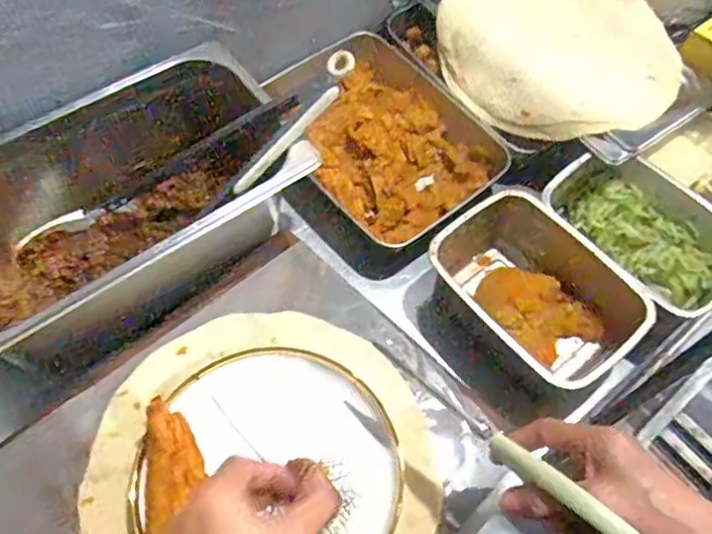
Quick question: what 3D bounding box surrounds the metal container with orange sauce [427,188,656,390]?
[{"bbox_3d":[0.162,0.027,0.593,0.135,0.080,0.193,-34,68,-21],"label":"metal container with orange sauce"}]

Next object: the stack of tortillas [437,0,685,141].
[{"bbox_3d":[0.232,-0.258,0.715,0.252,0.046,0.263,-38,69,-22],"label":"stack of tortillas"}]

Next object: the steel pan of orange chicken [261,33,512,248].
[{"bbox_3d":[0.025,-0.148,0.682,0.196,0.063,0.241,-35,68,-21],"label":"steel pan of orange chicken"}]

